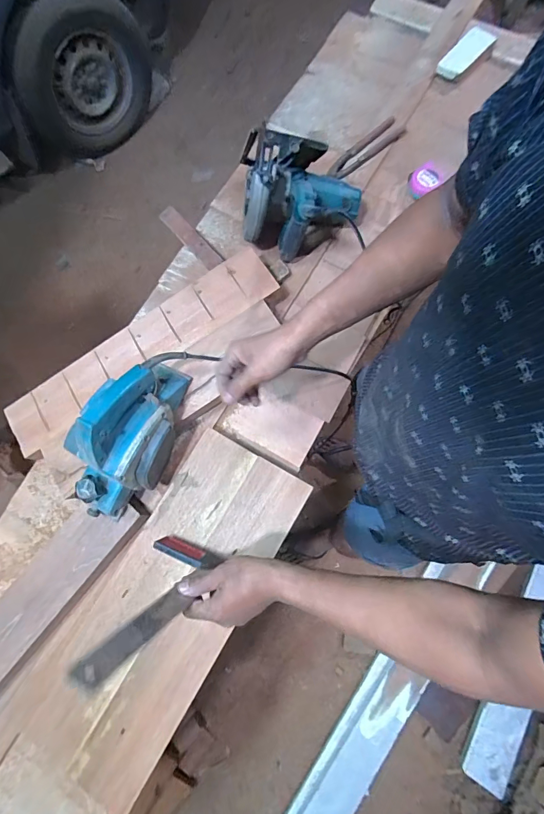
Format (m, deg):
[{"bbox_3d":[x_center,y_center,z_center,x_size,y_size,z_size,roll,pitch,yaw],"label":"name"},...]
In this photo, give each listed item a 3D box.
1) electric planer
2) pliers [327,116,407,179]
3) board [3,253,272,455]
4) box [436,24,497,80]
[{"bbox_3d":[-0.243,0.037,0.615,0.140,0.136,0.274,22,78,5],"label":"electric planer"},{"bbox_3d":[0.208,-0.557,0.835,0.191,0.022,0.056,-40,80,-8],"label":"pliers"},{"bbox_3d":[-0.250,-0.108,0.722,0.562,0.017,0.106,-34,76,1],"label":"board"},{"bbox_3d":[0.427,-0.776,0.838,0.133,0.018,0.061,-43,78,2],"label":"box"}]

